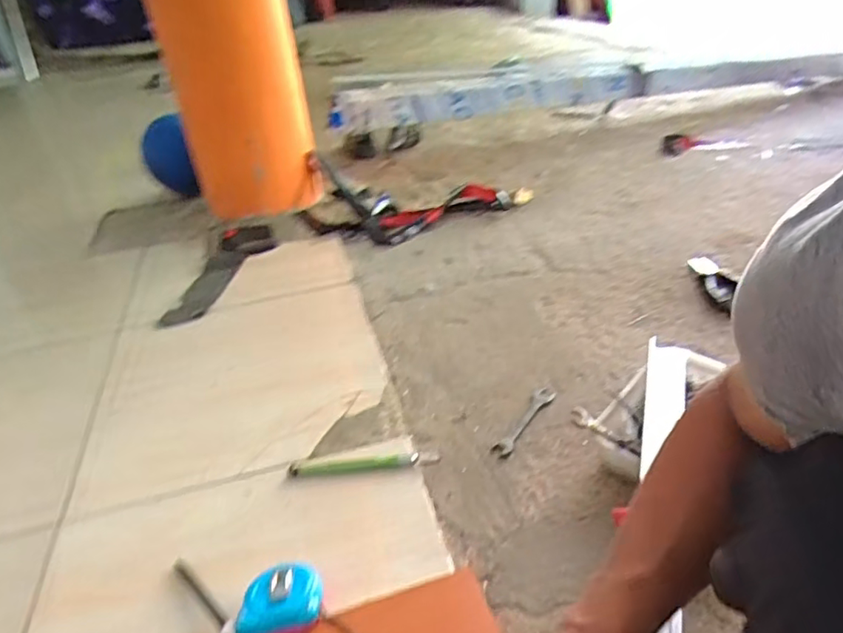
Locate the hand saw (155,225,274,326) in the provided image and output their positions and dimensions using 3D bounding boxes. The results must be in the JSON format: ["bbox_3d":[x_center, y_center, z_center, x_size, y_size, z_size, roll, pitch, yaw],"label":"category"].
[{"bbox_3d":[-0.376,-0.089,1.115,0.138,0.031,0.376,-1,34,4],"label":"hand saw"}]

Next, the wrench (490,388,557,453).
[{"bbox_3d":[0.133,0.132,0.747,0.026,0.005,0.136,20,41,31],"label":"wrench"}]

